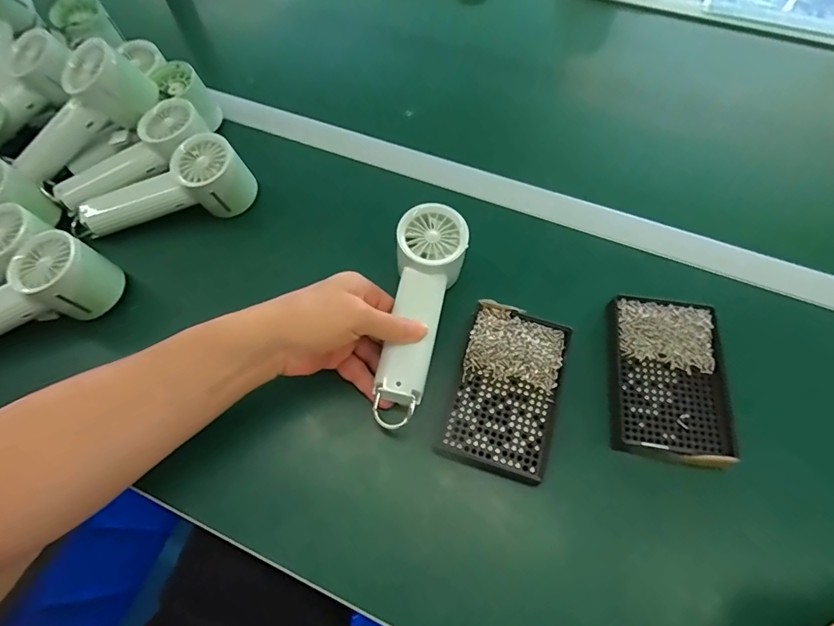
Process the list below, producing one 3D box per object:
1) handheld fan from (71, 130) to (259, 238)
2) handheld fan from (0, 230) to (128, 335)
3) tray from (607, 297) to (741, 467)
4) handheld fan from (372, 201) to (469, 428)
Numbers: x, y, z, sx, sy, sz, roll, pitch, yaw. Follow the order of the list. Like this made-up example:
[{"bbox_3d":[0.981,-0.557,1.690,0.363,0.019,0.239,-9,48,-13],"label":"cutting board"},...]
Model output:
[{"bbox_3d":[-0.272,-0.130,0.461,0.195,0.062,0.060,-9,63,-3],"label":"handheld fan"},{"bbox_3d":[-0.371,-0.012,0.395,0.189,0.055,0.060,-20,64,-8],"label":"handheld fan"},{"bbox_3d":[0.214,0.053,0.378,0.094,0.016,0.137,7,63,5],"label":"tray"},{"bbox_3d":[0.002,0.000,0.394,0.058,0.050,0.194,9,74,7],"label":"handheld fan"}]

